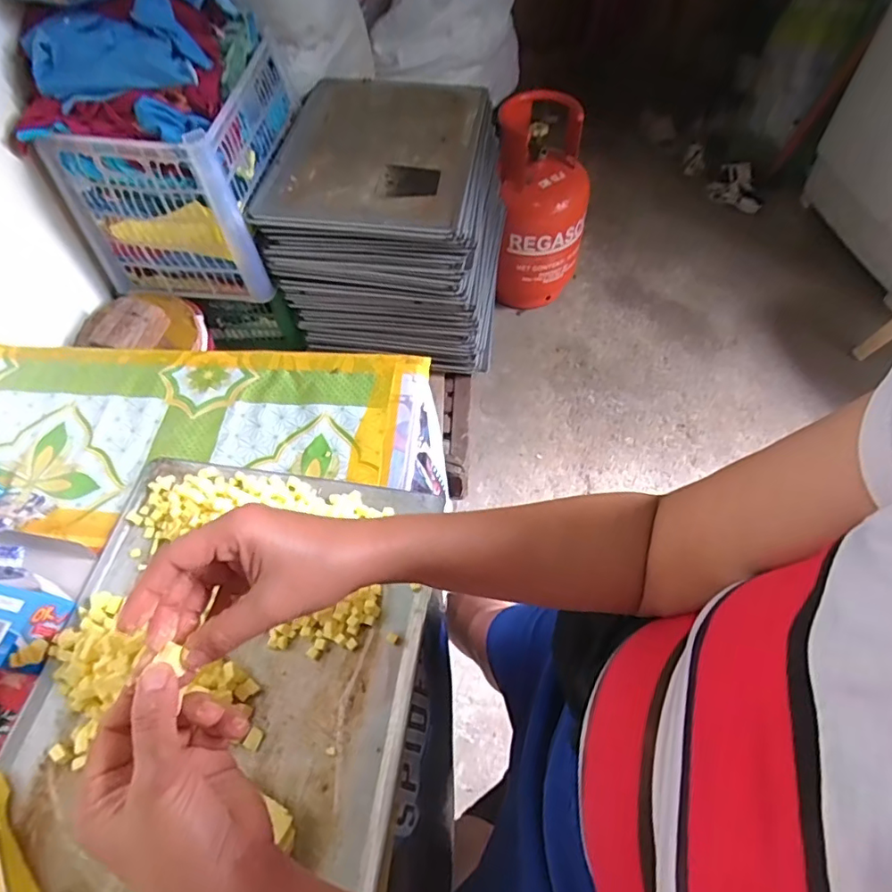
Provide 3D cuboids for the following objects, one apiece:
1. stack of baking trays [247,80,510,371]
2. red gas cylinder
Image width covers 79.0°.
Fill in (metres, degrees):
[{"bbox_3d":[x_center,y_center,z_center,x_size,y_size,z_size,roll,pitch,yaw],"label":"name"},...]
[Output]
[{"bbox_3d":[-0.090,-0.422,1.007,0.376,0.275,0.427,5,58,6],"label":"stack of baking trays"},{"bbox_3d":[0.273,-0.666,1.553,0.254,0.538,0.283,10,59,9],"label":"red gas cylinder"}]

